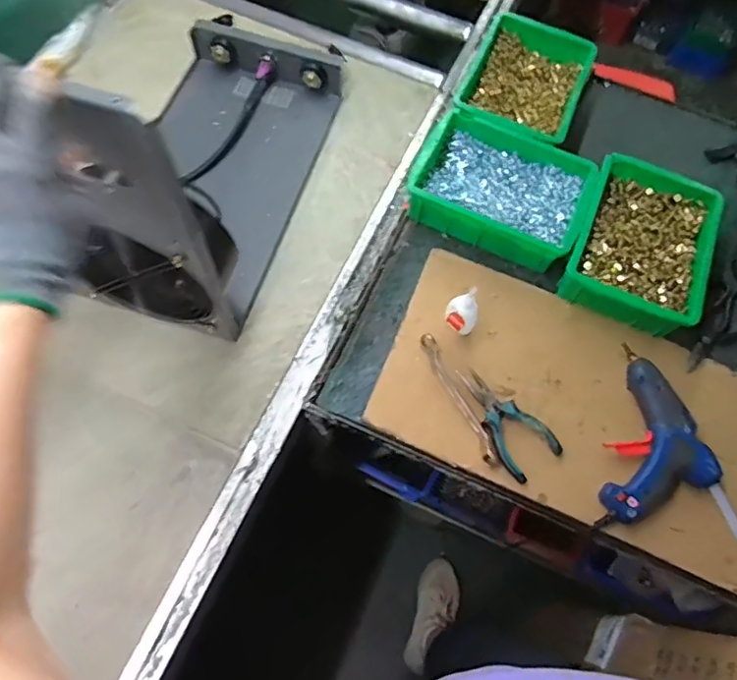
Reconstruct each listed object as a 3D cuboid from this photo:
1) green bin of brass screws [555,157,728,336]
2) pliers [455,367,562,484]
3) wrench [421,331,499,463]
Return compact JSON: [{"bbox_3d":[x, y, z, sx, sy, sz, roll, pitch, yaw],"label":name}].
[{"bbox_3d":[0.390,-0.136,0.791,0.181,0.063,0.244,25,67,7],"label":"green bin of brass screws"},{"bbox_3d":[0.167,0.099,0.700,0.073,0.020,0.150,-35,73,-17],"label":"pliers"},{"bbox_3d":[0.115,0.073,0.710,0.019,0.009,0.188,-22,70,-12],"label":"wrench"}]

